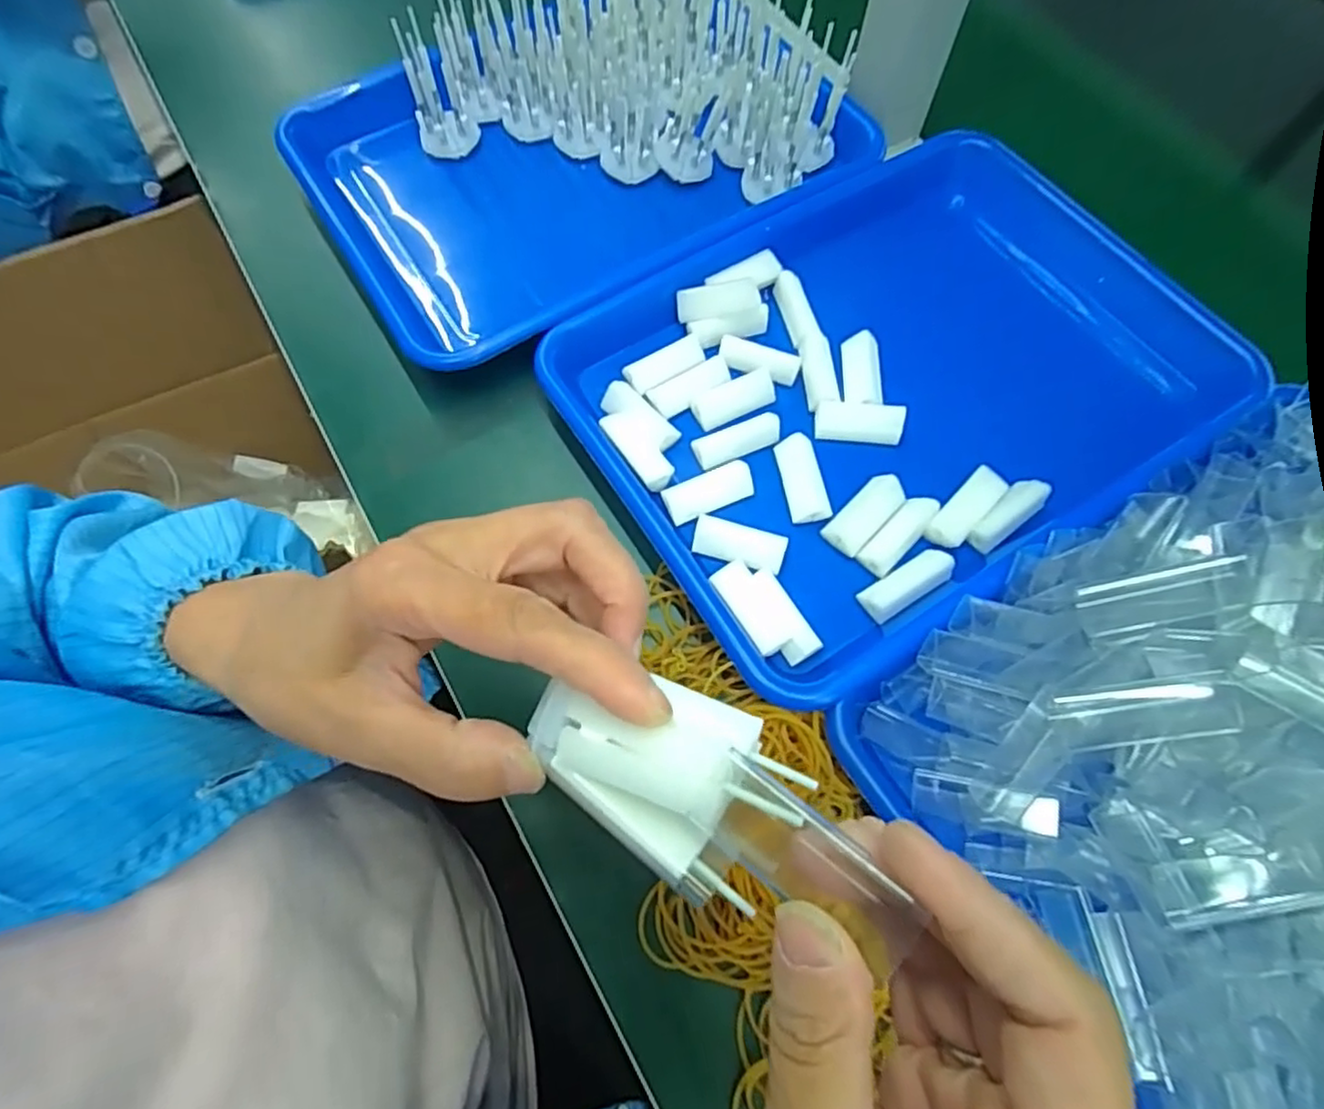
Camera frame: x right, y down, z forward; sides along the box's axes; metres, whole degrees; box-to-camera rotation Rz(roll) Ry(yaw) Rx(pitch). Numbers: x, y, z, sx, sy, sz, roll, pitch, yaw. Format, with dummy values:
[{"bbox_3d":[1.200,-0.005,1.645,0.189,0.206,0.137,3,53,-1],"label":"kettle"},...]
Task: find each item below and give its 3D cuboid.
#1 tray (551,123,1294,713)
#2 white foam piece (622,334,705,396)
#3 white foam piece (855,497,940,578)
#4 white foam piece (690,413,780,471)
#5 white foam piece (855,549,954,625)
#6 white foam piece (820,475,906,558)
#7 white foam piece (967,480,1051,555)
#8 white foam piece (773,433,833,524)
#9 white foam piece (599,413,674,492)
[{"bbox_3d":[0.128,-0.098,0.369,0.333,0.032,0.241,-32,70,-10],"label":"tray"},{"bbox_3d":[0.003,-0.107,0.377,0.047,0.010,0.017,-27,70,-9],"label":"white foam piece"},{"bbox_3d":[0.119,-0.010,0.338,0.046,0.014,0.017,-43,73,-14],"label":"white foam piece"},{"bbox_3d":[0.040,-0.061,0.358,0.046,0.013,0.017,-21,69,-7],"label":"white foam piece"},{"bbox_3d":[0.120,0.015,0.326,0.046,0.012,0.019,-29,70,-9],"label":"white foam piece"},{"bbox_3d":[0.104,-0.020,0.344,0.046,0.013,0.021,-43,73,-14],"label":"white foam piece"},{"bbox_3d":[0.175,-0.020,0.339,0.047,0.011,0.016,-39,72,-13],"label":"white foam piece"},{"bbox_3d":[0.072,-0.039,0.349,0.021,0.014,0.045,-13,68,-3],"label":"white foam piece"},{"bbox_3d":[-0.013,-0.054,0.354,0.017,0.015,0.047,-35,71,-11],"label":"white foam piece"}]

